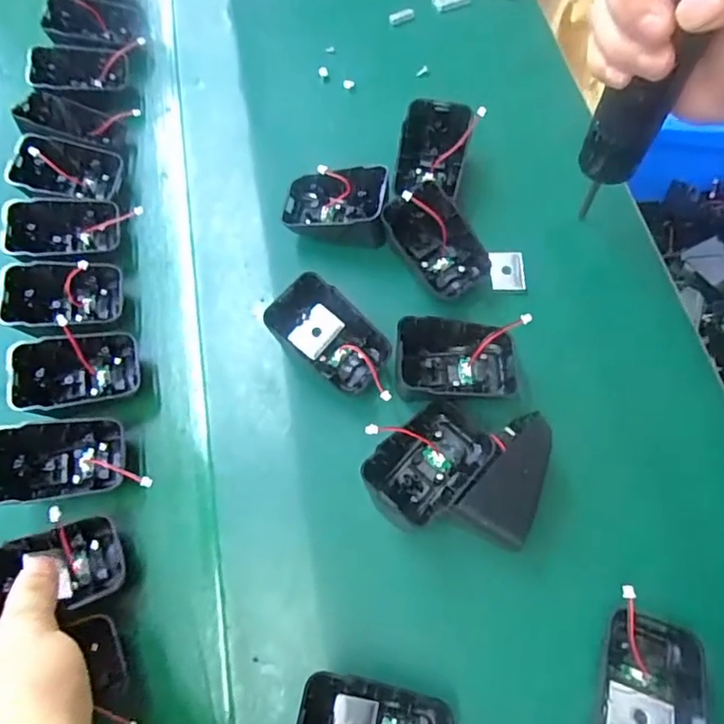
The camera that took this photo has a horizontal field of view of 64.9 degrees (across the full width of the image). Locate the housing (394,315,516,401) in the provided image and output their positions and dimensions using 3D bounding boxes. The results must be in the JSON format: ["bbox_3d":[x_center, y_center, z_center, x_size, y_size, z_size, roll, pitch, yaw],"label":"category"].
[{"bbox_3d":[0.054,-0.001,0.337,0.066,0.027,0.047,2,67,6],"label":"housing"}]

